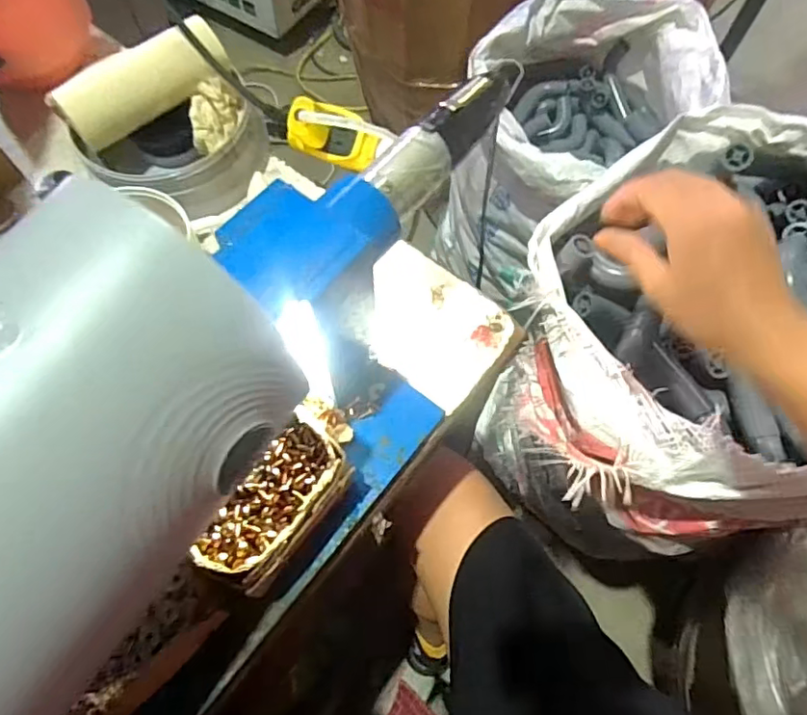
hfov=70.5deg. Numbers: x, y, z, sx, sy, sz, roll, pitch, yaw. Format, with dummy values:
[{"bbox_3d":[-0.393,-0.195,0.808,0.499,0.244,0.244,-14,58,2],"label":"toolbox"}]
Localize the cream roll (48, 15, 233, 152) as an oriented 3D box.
[{"bbox_3d":[-0.226,-0.238,0.501,0.146,0.047,0.042,-36,72,-14],"label":"cream roll"}]

